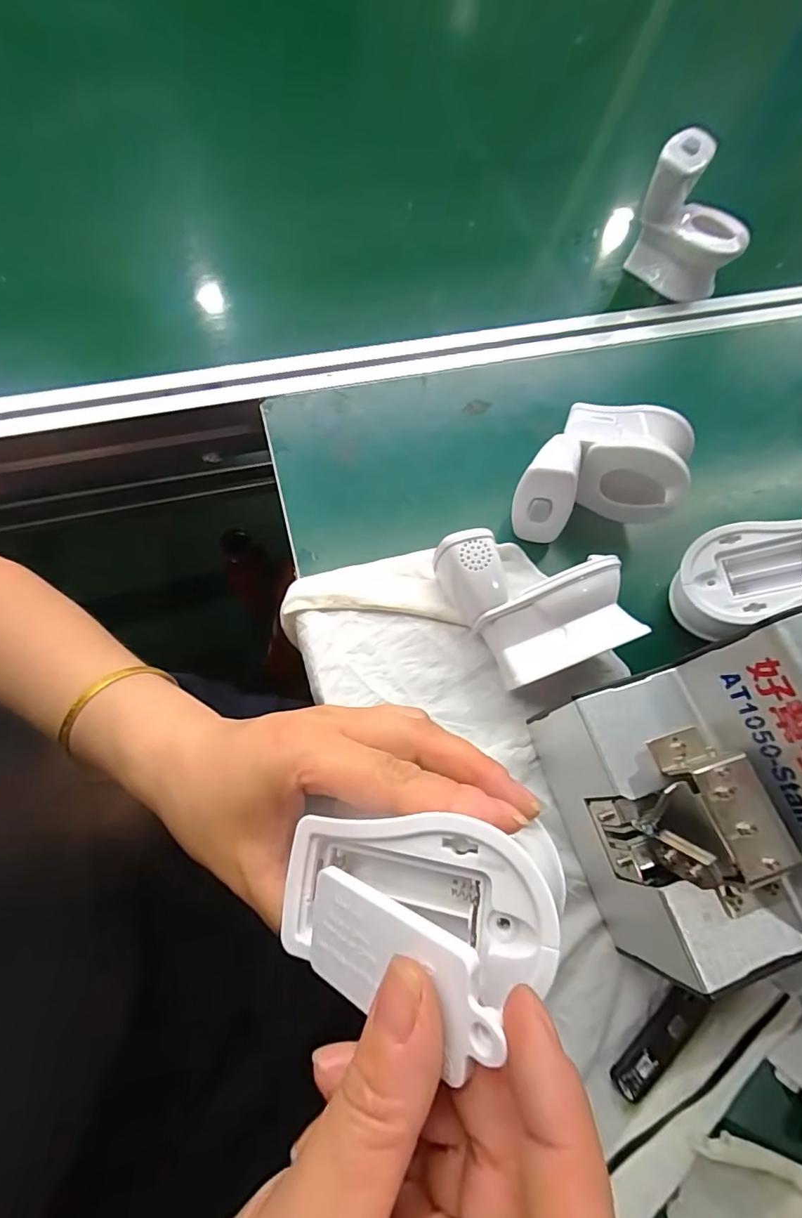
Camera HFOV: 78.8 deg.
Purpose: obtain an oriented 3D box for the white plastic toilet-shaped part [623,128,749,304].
[{"bbox_3d":[0.278,-0.370,0.465,0.099,0.099,0.076,27,69,5],"label":"white plastic toilet-shaped part"}]

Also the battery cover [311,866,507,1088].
[{"bbox_3d":[-0.002,0.099,0.140,0.066,0.006,0.033,-5,81,41],"label":"battery cover"}]

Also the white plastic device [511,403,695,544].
[{"bbox_3d":[0.140,-0.093,0.348,0.111,0.066,0.107,20,69,2],"label":"white plastic device"}]

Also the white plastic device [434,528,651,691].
[{"bbox_3d":[0.080,-0.007,0.305,0.103,0.063,0.097,-18,72,-12],"label":"white plastic device"}]

